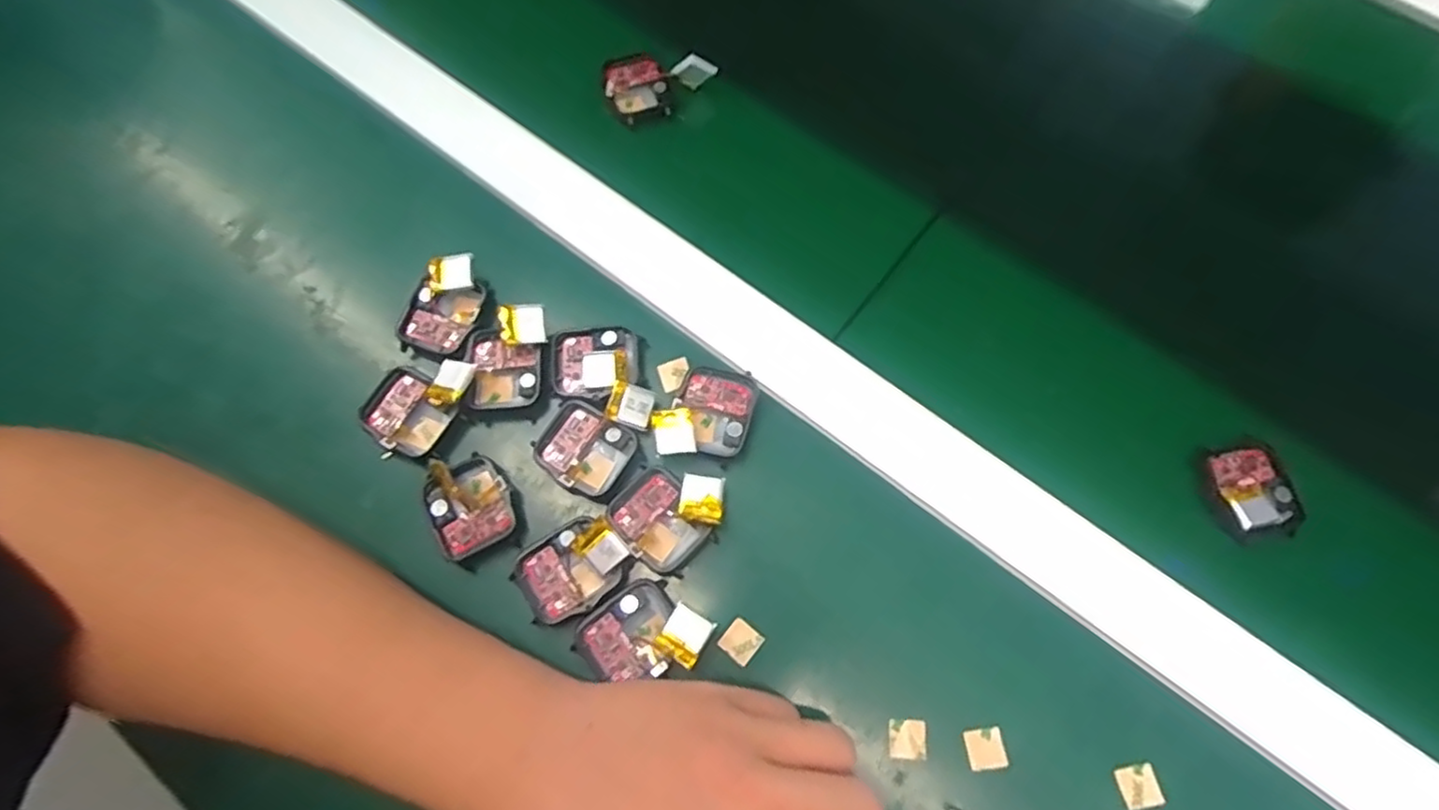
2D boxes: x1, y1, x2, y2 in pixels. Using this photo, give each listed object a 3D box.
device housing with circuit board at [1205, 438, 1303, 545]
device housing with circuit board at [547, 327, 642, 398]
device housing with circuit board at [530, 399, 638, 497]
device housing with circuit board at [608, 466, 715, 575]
[{"bbox_3d":[0.250,0.039,0.321,0.034,0.009,0.045,-15,71,-5],"label":"device housing with circuit board"},{"bbox_3d":[-0.062,-0.021,0.338,0.044,0.007,0.036,-1,71,0],"label":"device housing with circuit board"},{"bbox_3d":[-0.064,0.020,0.324,0.041,0.007,0.037,30,73,10],"label":"device housing with circuit board"},{"bbox_3d":[-0.028,0.052,0.313,0.036,0.009,0.043,-41,75,-13],"label":"device housing with circuit board"}]

